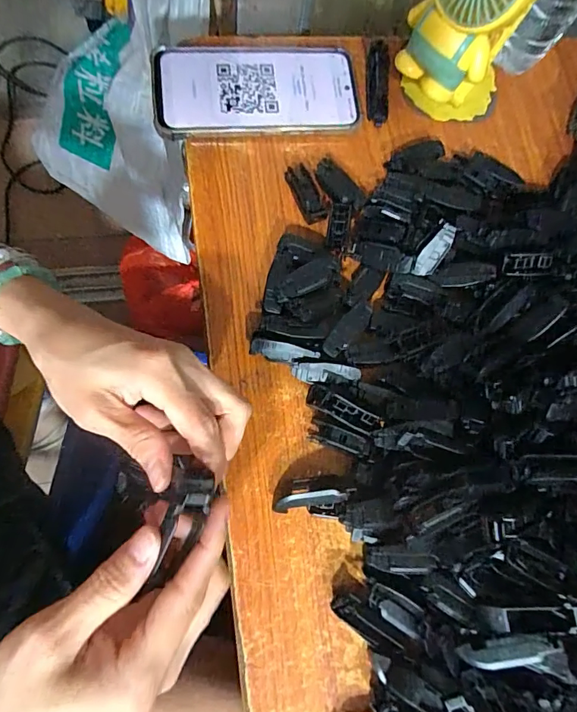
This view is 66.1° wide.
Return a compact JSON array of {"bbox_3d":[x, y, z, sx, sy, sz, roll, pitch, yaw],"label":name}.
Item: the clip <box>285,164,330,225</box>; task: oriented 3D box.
[{"bbox_3d":[0.014,-0.129,0.349,0.019,0.011,0.048,-24,81,-12],"label":"clip"}]

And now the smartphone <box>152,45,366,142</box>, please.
[{"bbox_3d":[-0.026,-0.220,0.366,0.165,0.009,0.082,-6,78,-7],"label":"smartphone"}]

